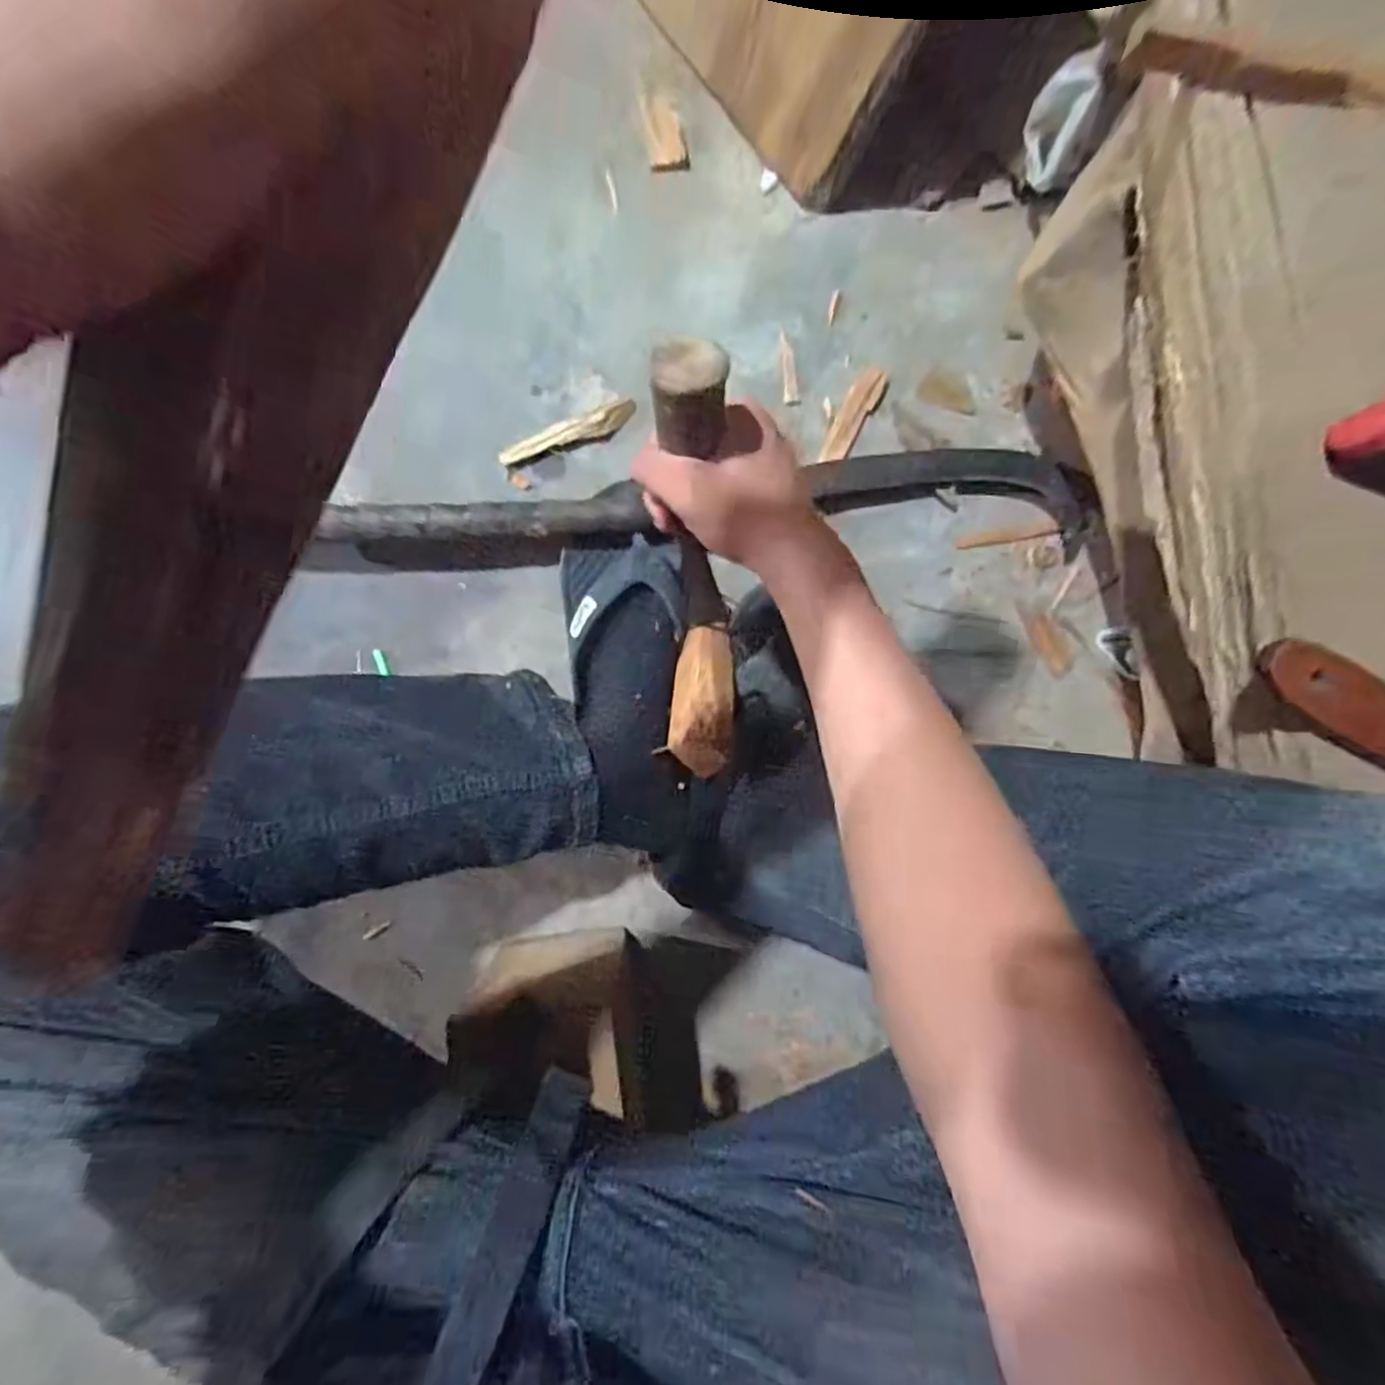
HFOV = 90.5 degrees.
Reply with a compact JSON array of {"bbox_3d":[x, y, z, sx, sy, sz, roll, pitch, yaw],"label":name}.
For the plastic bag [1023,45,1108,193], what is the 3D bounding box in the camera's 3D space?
[{"bbox_3d":[0.291,-0.437,0.525,0.035,0.058,0.078,-34,128,-25],"label":"plastic bag"}]

